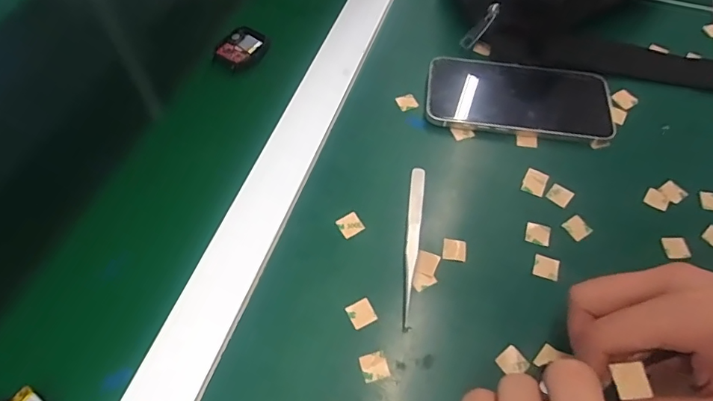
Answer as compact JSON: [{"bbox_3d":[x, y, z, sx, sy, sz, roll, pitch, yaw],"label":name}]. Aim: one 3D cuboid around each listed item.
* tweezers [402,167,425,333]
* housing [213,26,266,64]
[{"bbox_3d":[0.038,0.027,0.324,0.011,0.007,0.121,6,58,5],"label":"tweezers"},{"bbox_3d":[-0.102,-0.135,0.425,0.039,0.008,0.040,31,63,19],"label":"housing"}]

